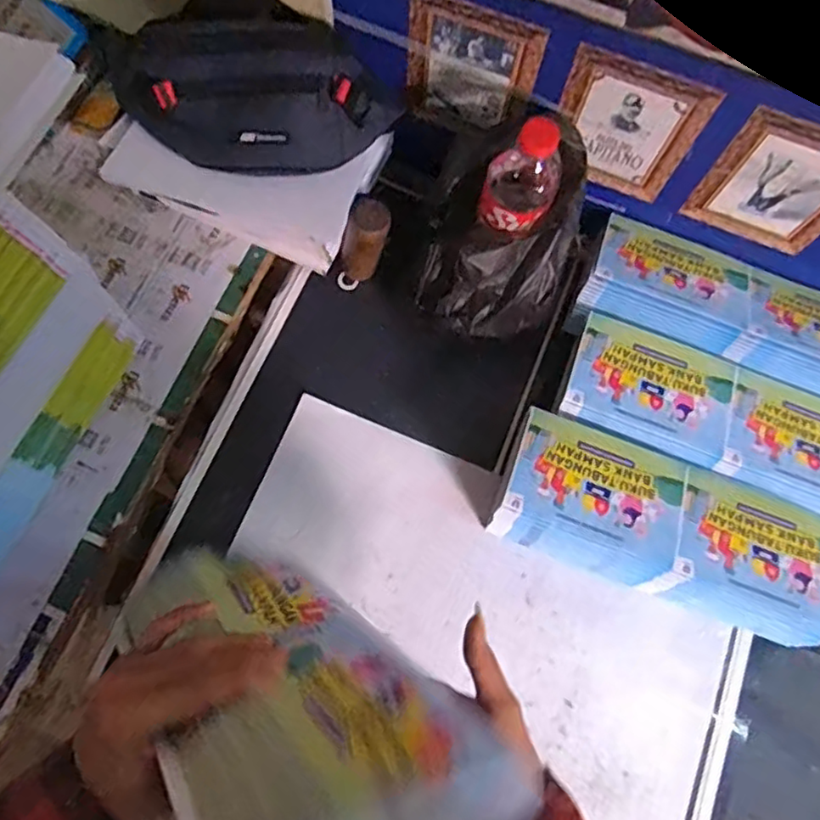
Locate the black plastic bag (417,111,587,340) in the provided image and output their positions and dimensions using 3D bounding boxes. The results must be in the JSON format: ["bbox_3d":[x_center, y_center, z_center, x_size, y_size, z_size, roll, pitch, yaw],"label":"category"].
[{"bbox_3d":[0.092,-0.163,0.591,0.137,0.190,0.174,33,75,8],"label":"black plastic bag"}]

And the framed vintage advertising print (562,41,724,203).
[{"bbox_3d":[0.193,-0.253,0.569,0.120,0.133,0.011,25,74,5],"label":"framed vintage advertising print"}]

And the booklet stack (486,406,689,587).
[{"bbox_3d":[0.165,0.082,0.589,0.153,0.085,0.116,21,74,4],"label":"booklet stack"}]

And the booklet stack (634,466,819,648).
[{"bbox_3d":[0.309,0.135,0.575,0.151,0.096,0.115,20,74,4],"label":"booklet stack"}]

